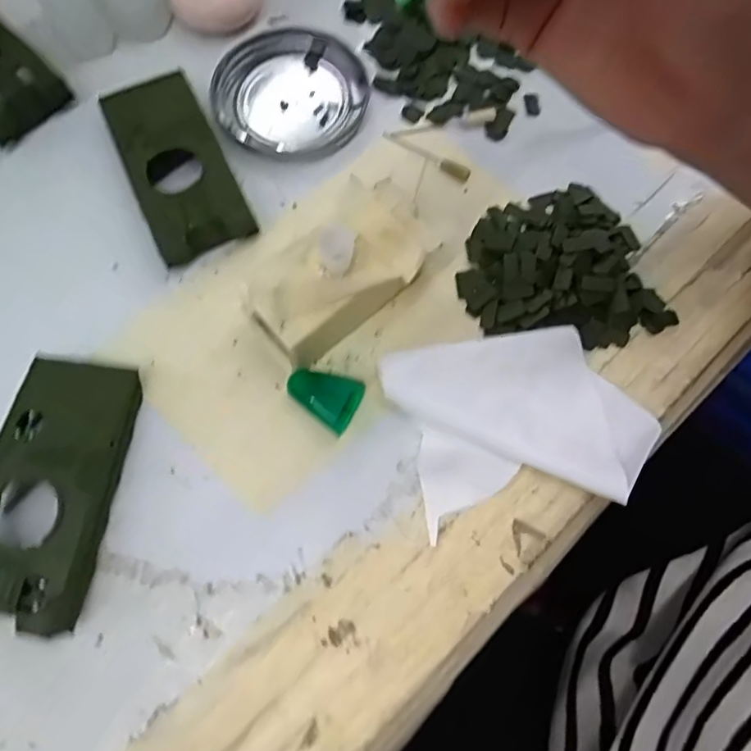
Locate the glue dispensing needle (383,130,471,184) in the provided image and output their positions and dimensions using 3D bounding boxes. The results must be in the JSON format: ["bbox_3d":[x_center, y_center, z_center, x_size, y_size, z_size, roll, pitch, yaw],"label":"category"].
[{"bbox_3d":[0.025,-0.112,0.282,0.050,0.004,0.008,31,75,9],"label":"glue dispensing needle"}]

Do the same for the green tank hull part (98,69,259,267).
[{"bbox_3d":[-0.095,-0.102,0.269,0.044,0.019,0.105,-25,74,-8],"label":"green tank hull part"}]

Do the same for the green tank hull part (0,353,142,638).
[{"bbox_3d":[-0.127,0.043,0.223,0.050,0.021,0.102,5,73,2],"label":"green tank hull part"}]

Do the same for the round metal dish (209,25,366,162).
[{"bbox_3d":[-0.045,-0.147,0.294,0.078,0.010,0.075,0,73,0],"label":"round metal dish"}]

